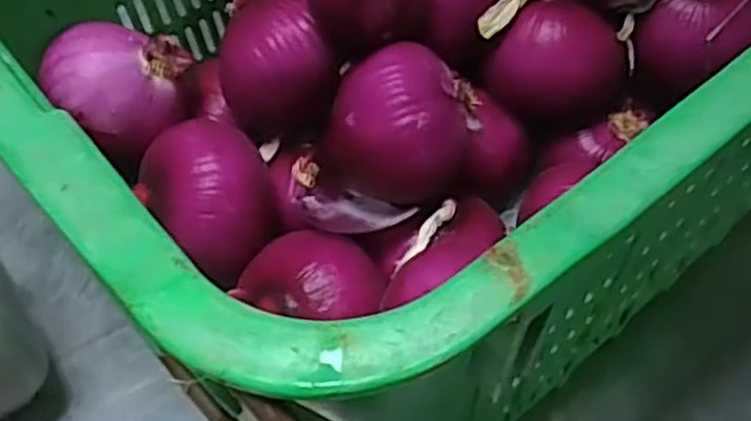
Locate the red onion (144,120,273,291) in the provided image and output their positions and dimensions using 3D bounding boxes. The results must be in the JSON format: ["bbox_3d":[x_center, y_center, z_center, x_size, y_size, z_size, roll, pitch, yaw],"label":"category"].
[{"bbox_3d":[-0.101,-0.009,0.482,0.080,0.069,0.079,-1,55,2],"label":"red onion"}]

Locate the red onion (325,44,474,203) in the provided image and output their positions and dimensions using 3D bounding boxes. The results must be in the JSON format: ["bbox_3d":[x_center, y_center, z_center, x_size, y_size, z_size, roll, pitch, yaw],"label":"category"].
[{"bbox_3d":[0.015,-0.054,0.468,0.085,0.066,0.075,11,56,11],"label":"red onion"}]

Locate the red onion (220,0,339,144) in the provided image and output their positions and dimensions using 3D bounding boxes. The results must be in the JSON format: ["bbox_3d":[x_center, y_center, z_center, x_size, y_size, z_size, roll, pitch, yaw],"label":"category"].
[{"bbox_3d":[-0.066,-0.095,0.508,0.070,0.076,0.073,-1,55,2],"label":"red onion"}]

